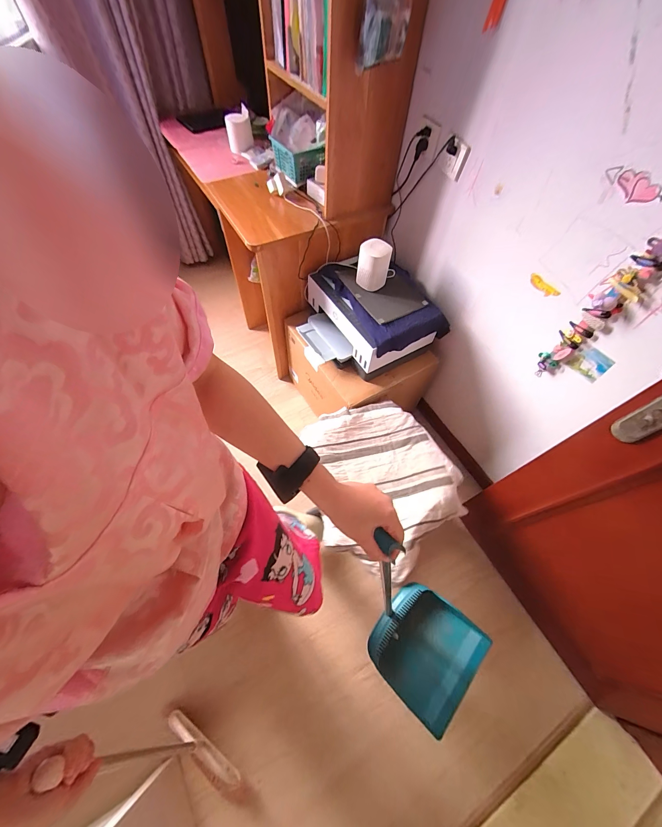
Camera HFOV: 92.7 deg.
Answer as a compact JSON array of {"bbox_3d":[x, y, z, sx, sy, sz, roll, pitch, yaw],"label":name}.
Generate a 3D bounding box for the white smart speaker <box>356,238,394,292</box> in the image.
[{"bbox_3d":[0.145,-0.512,1.083,0.107,0.125,0.087,6,60,1],"label":"white smart speaker"}]

